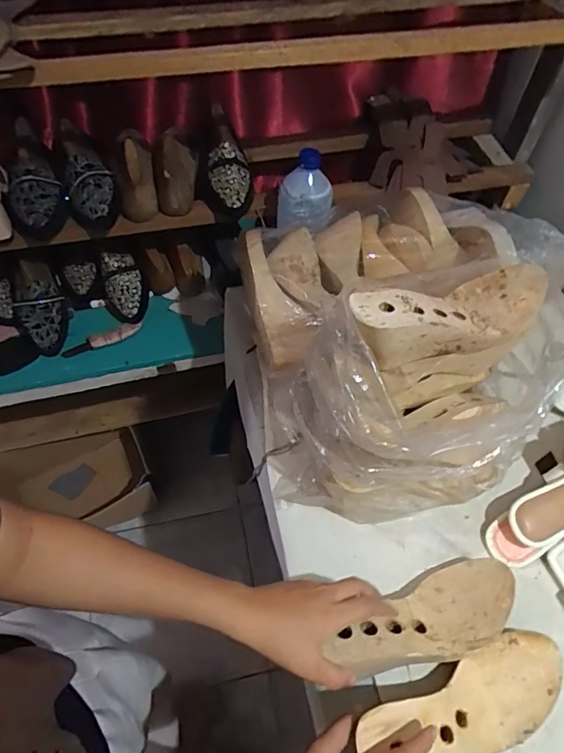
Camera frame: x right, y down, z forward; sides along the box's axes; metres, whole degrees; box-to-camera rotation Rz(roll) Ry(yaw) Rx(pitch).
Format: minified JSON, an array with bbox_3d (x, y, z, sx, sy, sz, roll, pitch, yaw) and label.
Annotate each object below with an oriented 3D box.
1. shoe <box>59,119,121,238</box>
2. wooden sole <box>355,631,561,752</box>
[{"bbox_3d":[-0.320,-0.328,0.797,0.085,0.095,0.215,-18,57,-15],"label":"shoe"},{"bbox_3d":[0.169,0.299,0.435,0.224,0.039,0.074,-2,51,-30],"label":"wooden sole"}]

